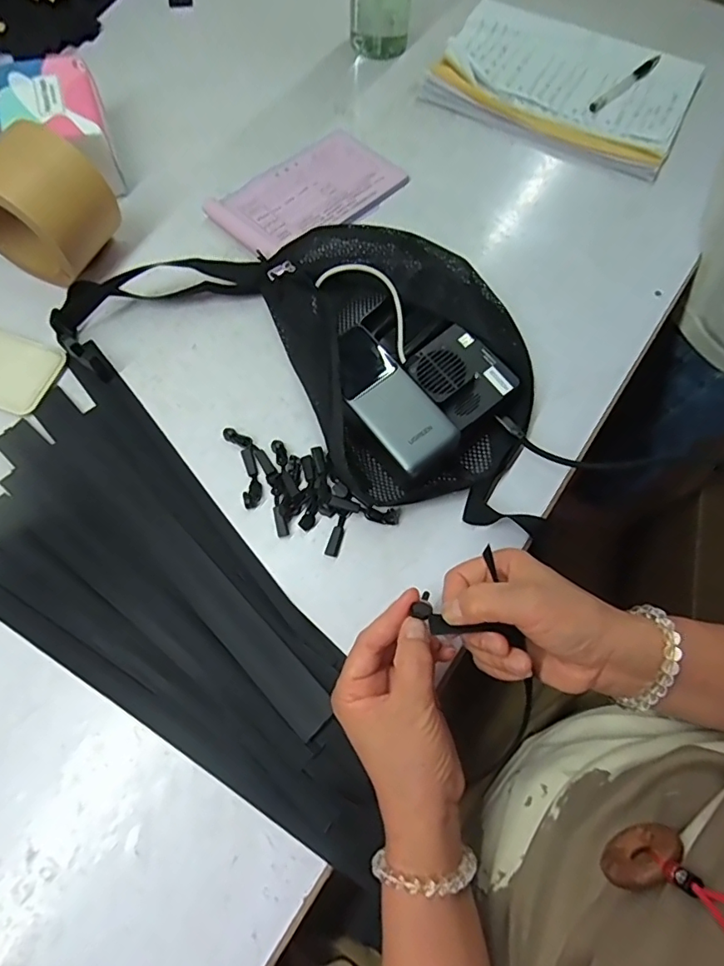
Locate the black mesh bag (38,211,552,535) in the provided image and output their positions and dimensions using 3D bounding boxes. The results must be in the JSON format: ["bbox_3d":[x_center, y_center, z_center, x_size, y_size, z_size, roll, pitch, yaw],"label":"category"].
[{"bbox_3d":[-0.033,-0.139,0.444,0.403,0.053,0.243,25,70,8],"label":"black mesh bag"}]

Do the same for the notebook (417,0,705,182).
[{"bbox_3d":[0.243,-0.484,0.615,0.288,0.024,0.202,26,70,9],"label":"notebook"}]

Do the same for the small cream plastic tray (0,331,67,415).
[{"bbox_3d":[-0.317,-0.100,0.442,0.099,0.008,0.066,20,70,1],"label":"small cream plastic tray"}]

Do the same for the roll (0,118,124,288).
[{"bbox_3d":[-0.284,-0.244,0.444,0.105,0.120,0.077,21,69,7],"label":"roll"}]

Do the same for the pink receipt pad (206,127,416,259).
[{"bbox_3d":[-0.055,-0.302,0.533,0.188,0.010,0.109,-42,75,-16],"label":"pink receipt pad"}]

